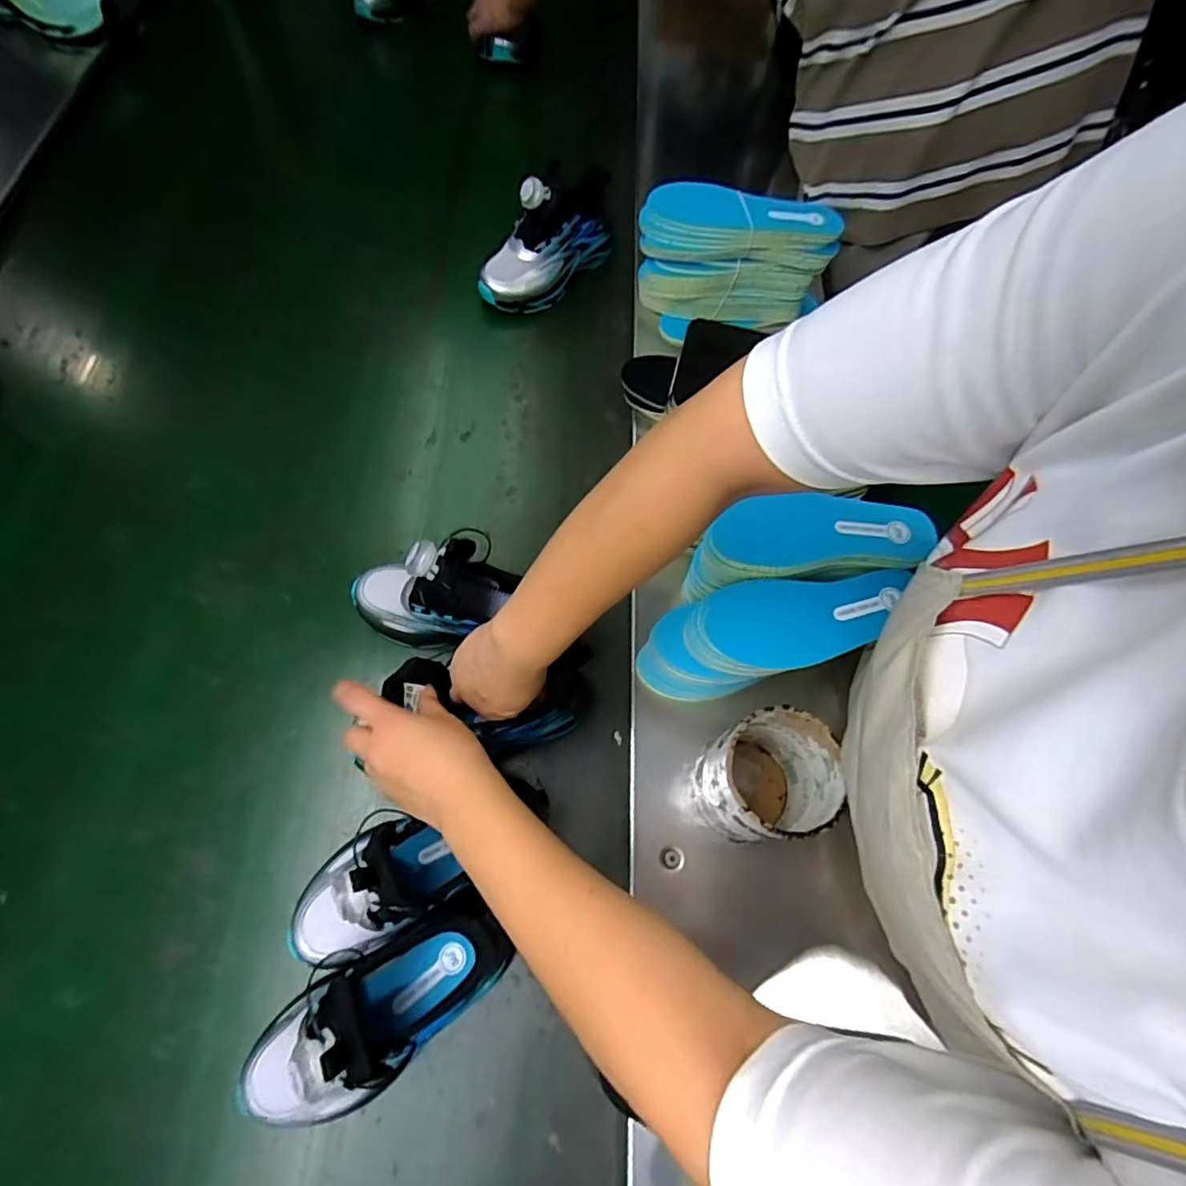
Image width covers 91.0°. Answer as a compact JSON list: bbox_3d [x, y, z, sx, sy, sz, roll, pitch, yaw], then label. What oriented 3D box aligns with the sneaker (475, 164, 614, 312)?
[{"bbox_3d":[-0.051,-0.424,0.691,0.066,0.122,0.188,38,70,13],"label":"sneaker"}]

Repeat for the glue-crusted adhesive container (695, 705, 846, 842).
[{"bbox_3d":[0.125,0.138,0.432,0.081,0.117,0.076,1,67,-2],"label":"glue-crusted adhesive container"}]

